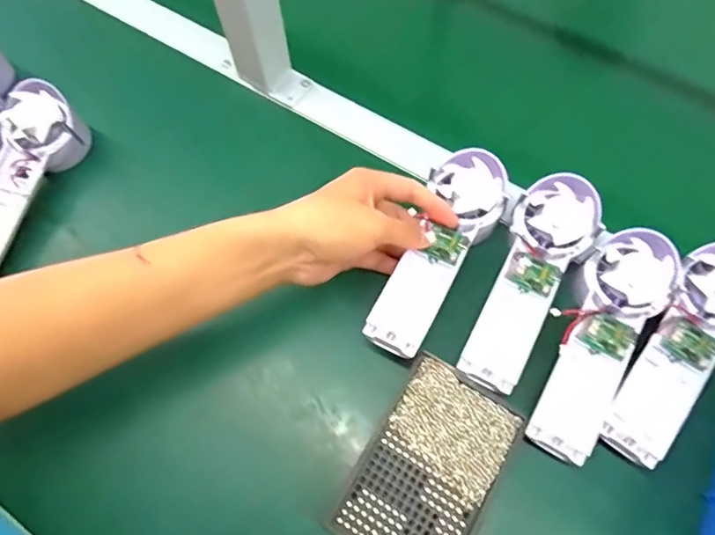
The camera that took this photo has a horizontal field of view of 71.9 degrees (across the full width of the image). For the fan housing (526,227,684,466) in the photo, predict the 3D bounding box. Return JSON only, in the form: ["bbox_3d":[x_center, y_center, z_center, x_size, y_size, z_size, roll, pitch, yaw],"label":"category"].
[{"bbox_3d":[0.175,0.050,0.356,0.061,0.032,0.172,33,71,13],"label":"fan housing"}]

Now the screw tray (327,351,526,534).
[{"bbox_3d":[0.051,0.139,0.341,0.083,0.012,0.132,30,70,12],"label":"screw tray"}]

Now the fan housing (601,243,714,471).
[{"bbox_3d":[0.242,0.059,0.359,0.060,0.022,0.177,34,84,14],"label":"fan housing"}]

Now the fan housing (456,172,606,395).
[{"bbox_3d":[0.134,0.004,0.375,0.062,0.027,0.180,28,70,12],"label":"fan housing"}]

